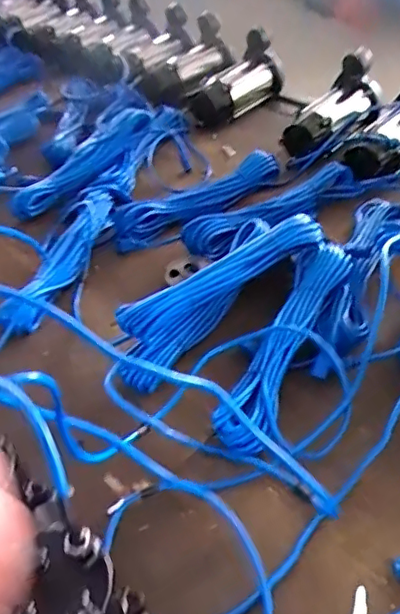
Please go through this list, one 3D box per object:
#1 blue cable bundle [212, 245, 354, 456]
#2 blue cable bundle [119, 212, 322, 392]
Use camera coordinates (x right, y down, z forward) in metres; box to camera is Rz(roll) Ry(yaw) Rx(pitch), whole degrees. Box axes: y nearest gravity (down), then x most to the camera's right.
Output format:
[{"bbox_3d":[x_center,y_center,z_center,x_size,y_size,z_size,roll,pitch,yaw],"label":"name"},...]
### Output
[{"bbox_3d":[0.117,0.044,0.788,0.079,0.059,0.344,18,50,23],"label":"blue cable bundle"},{"bbox_3d":[0.032,-0.028,0.834,0.373,0.084,0.061,-34,51,-25],"label":"blue cable bundle"}]

